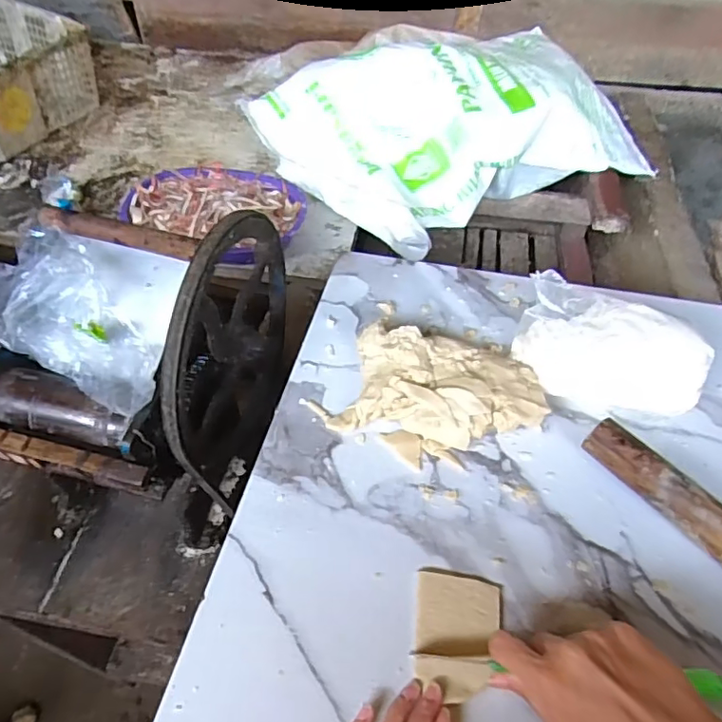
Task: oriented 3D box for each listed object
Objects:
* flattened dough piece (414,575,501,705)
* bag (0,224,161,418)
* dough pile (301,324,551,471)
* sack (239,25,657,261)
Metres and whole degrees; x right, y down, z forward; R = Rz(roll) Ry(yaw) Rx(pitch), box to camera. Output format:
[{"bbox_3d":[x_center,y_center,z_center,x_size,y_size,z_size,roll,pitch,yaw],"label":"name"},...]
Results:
[{"bbox_3d":[0.068,0.192,0.391,0.057,0.006,0.079,6,52,2],"label":"flattened dough piece"},{"bbox_3d":[-0.251,-0.035,0.517,0.129,0.066,0.198,-40,86,-29],"label":"bag"},{"bbox_3d":[0.064,0.024,0.502,0.204,0.053,0.129,11,52,6],"label":"dough pile"},{"bbox_3d":[0.173,-0.430,1.031,0.653,0.220,0.404,-21,56,-19],"label":"sack"}]

